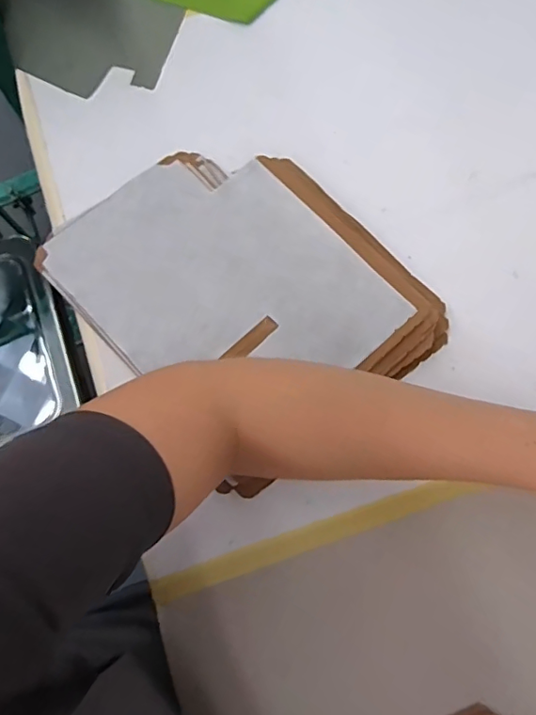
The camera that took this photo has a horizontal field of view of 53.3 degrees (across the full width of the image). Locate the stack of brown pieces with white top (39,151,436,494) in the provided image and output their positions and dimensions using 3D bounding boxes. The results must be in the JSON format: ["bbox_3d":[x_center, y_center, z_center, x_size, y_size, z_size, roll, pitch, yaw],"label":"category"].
[{"bbox_3d":[-0.017,-0.054,0.414,0.210,0.020,0.256,-42,78,-11],"label":"stack of brown pieces with white top"}]

